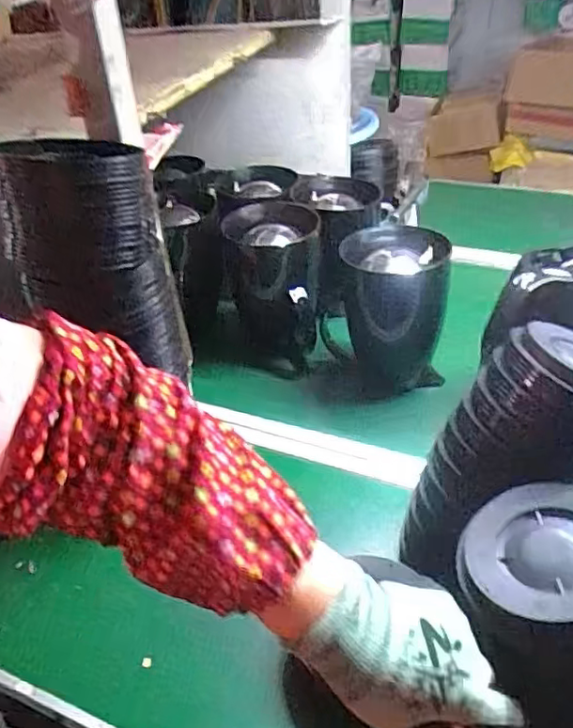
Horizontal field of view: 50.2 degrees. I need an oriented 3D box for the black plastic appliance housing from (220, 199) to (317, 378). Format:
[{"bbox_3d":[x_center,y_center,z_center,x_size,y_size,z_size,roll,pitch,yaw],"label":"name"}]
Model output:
[{"bbox_3d":[-0.014,-0.089,0.830,0.124,0.219,0.121,-8,36,-4],"label":"black plastic appliance housing"}]

